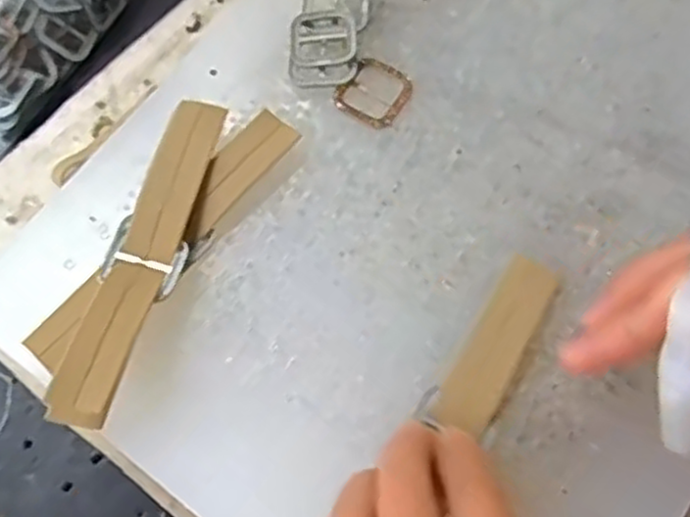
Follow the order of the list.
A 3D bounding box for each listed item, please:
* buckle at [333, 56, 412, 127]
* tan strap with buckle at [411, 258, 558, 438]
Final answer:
[{"bbox_3d":[0.013,-0.070,0.305,0.026,0.004,0.027,32,75,12],"label":"buckle"},{"bbox_3d":[0.055,0.031,0.269,0.023,0.004,0.071,32,71,8],"label":"tan strap with buckle"}]

